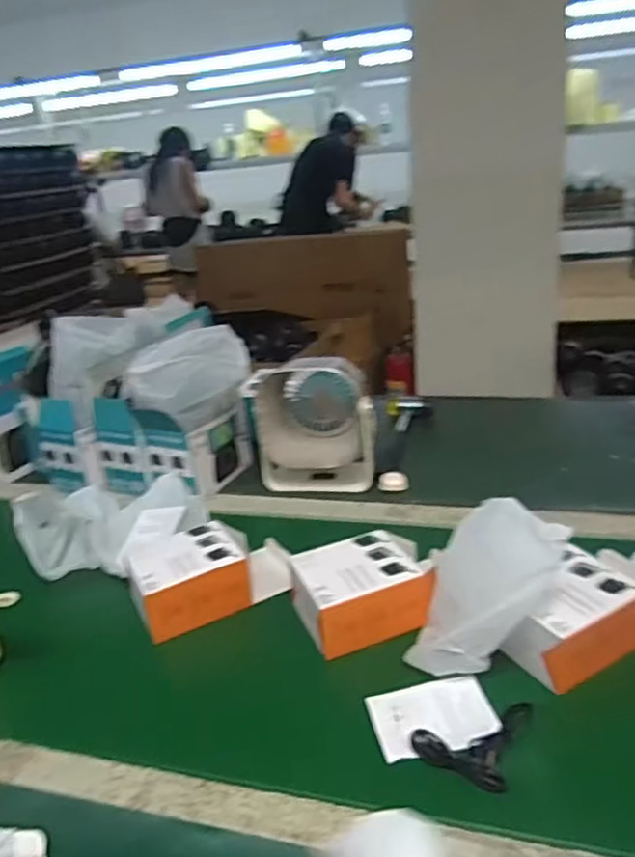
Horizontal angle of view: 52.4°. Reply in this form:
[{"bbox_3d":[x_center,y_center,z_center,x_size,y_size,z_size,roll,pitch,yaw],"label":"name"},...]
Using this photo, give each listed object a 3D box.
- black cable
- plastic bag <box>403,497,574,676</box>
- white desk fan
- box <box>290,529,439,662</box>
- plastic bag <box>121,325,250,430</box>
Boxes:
[{"bbox_3d":[0.126,0.245,0.526,0.073,0.023,0.084,9,27,30],"label":"black cable"},{"bbox_3d":[0.159,0.136,0.588,0.123,0.122,0.138,5,25,23],"label":"plastic bag"},{"bbox_3d":[0.003,-0.010,0.943,0.165,0.171,0.149,-2,24,9],"label":"white desk fan"},{"bbox_3d":[0.045,0.163,0.657,0.130,0.054,0.108,-12,24,-14],"label":"box"},{"bbox_3d":[-0.175,-0.071,0.904,0.170,0.118,0.103,-15,25,-22],"label":"plastic bag"}]

